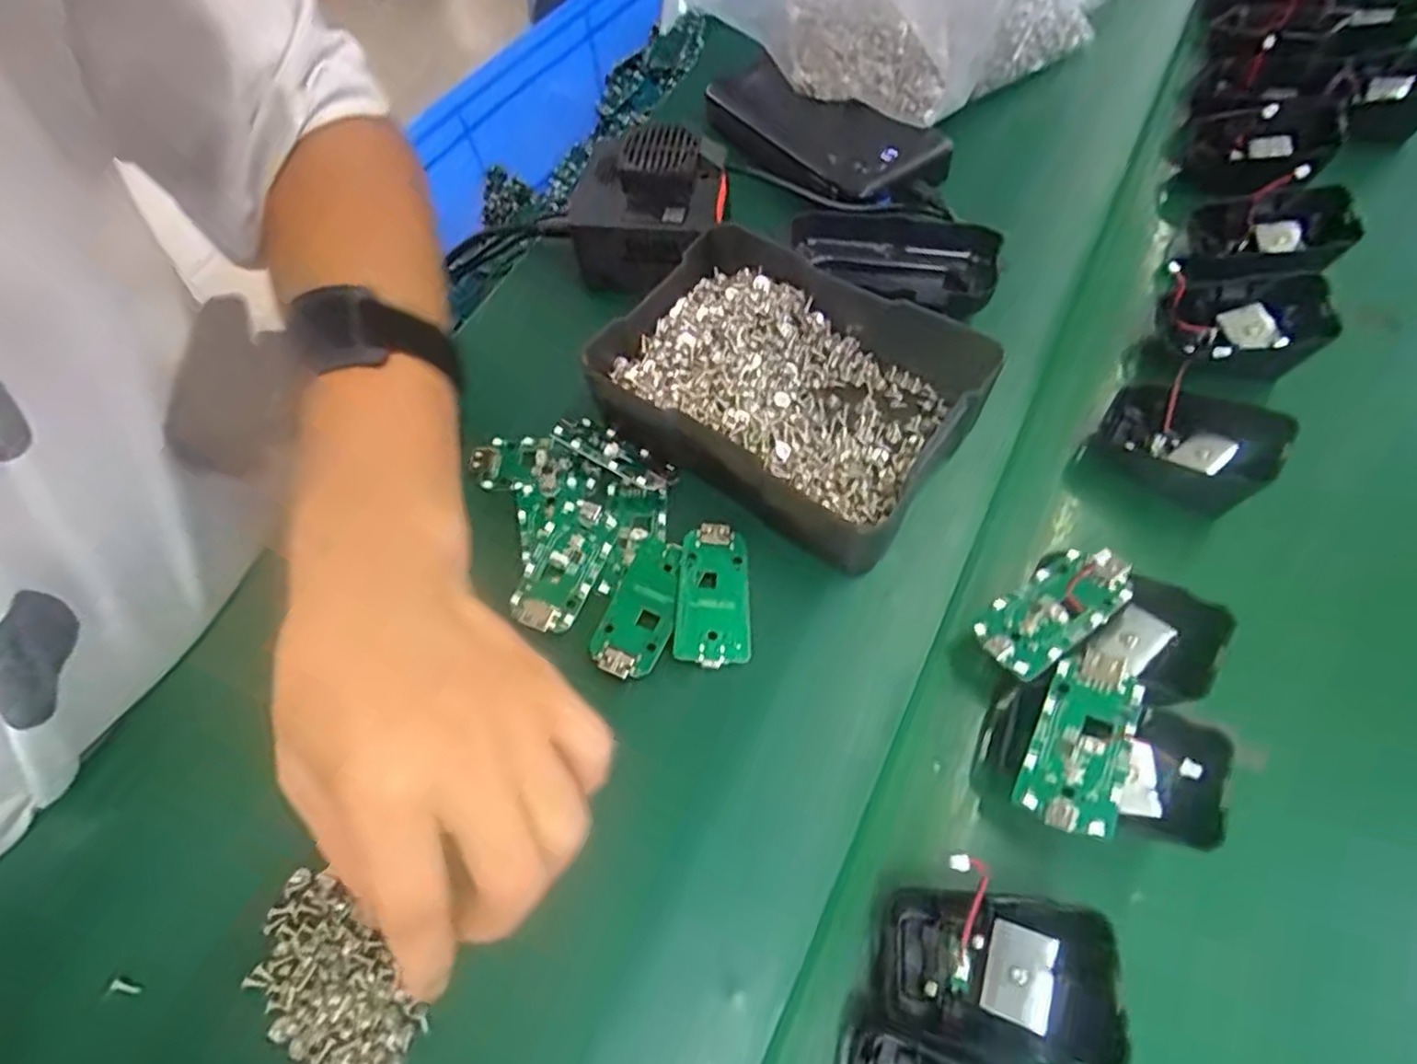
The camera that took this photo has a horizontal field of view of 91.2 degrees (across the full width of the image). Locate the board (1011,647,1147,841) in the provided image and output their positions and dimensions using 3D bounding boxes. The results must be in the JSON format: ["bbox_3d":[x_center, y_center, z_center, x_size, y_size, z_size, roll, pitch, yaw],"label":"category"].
[{"bbox_3d":[0.137,0.075,0.251,0.032,0.006,0.063,19,72,30],"label":"board"}]

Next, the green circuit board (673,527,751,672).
[{"bbox_3d":[0.001,0.027,0.304,0.032,0.005,0.062,-1,66,2],"label":"green circuit board"}]

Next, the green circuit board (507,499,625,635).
[{"bbox_3d":[-0.065,0.014,0.313,0.032,0.005,0.064,22,63,5],"label":"green circuit board"}]

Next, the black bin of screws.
[{"bbox_3d":[0.033,-0.073,0.329,0.170,0.044,0.119,33,71,16],"label":"black bin of screws"}]

